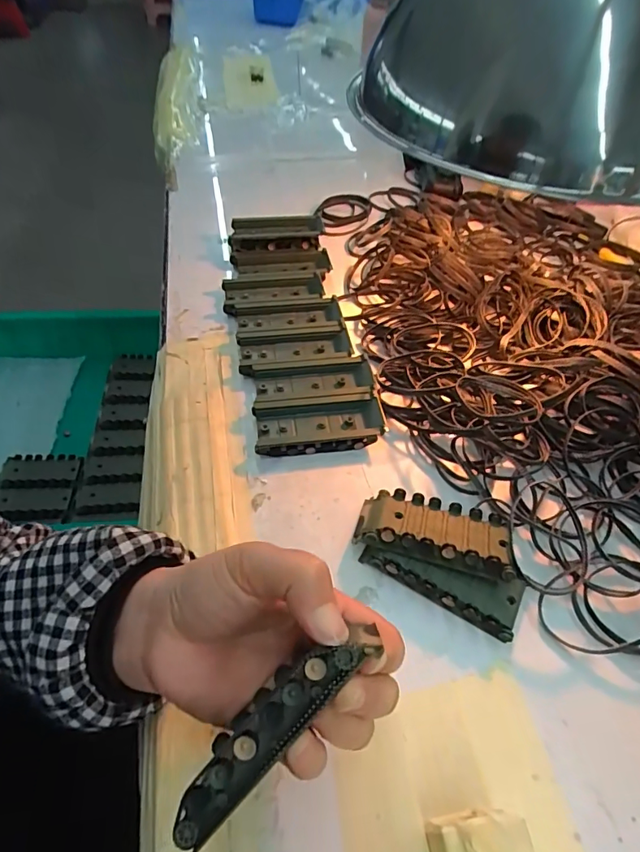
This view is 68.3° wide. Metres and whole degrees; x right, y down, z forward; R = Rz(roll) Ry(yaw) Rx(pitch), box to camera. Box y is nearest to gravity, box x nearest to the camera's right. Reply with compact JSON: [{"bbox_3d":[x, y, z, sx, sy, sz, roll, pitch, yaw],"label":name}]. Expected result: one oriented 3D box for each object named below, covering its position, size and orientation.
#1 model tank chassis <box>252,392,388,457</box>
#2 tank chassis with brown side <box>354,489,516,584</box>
[{"bbox_3d":[0.000,-0.001,0.366,0.097,0.016,0.041,-7,52,-6],"label":"model tank chassis"},{"bbox_3d":[0.073,0.068,0.304,0.094,0.020,0.044,13,38,11],"label":"tank chassis with brown side"}]

